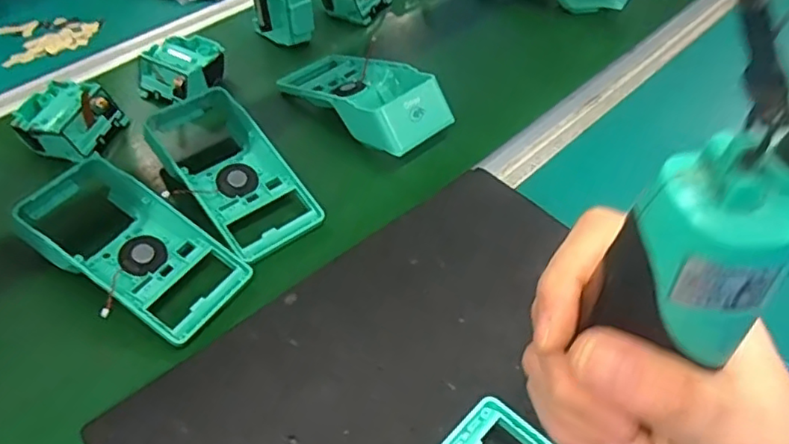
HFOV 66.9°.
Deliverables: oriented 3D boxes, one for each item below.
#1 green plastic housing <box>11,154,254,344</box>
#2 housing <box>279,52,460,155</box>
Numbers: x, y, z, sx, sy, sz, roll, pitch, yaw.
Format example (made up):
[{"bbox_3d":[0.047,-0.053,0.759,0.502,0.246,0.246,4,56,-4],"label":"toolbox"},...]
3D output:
[{"bbox_3d":[-0.214,0.013,0.466,0.201,0.046,0.095,23,51,21],"label":"green plastic housing"},{"bbox_3d":[-0.031,-0.131,0.584,0.098,0.045,0.185,-32,55,-27],"label":"housing"}]

